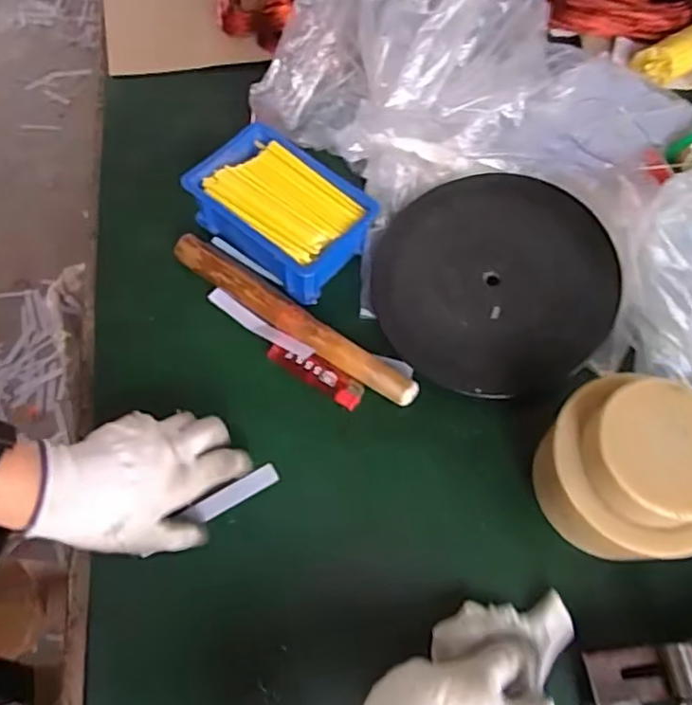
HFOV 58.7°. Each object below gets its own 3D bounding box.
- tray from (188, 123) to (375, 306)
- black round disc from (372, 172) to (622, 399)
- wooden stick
[{"bbox_3d":[-0.055,-0.122,0.539,0.148,0.052,0.103,39,70,14],"label":"tray"},{"bbox_3d":[0.125,-0.062,0.517,0.194,0.013,0.198,1,72,8],"label":"black round disc"},{"bbox_3d":[-0.043,-0.029,0.511,0.234,0.026,0.032,34,69,13],"label":"wooden stick"}]

